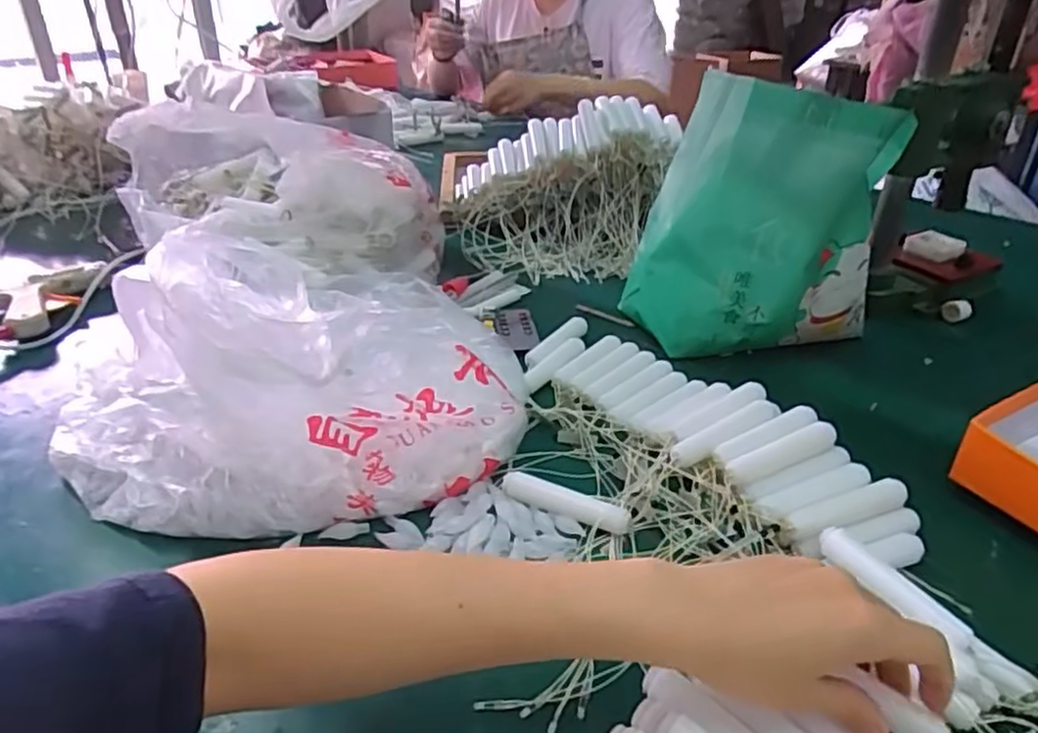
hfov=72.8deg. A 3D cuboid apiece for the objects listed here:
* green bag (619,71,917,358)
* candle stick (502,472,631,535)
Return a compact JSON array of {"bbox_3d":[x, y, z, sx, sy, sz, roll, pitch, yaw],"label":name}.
[{"bbox_3d":[0.213,-0.122,0.634,0.214,0.236,0.104,14,34,18],"label":"green bag"},{"bbox_3d":[0.032,0.093,0.488,0.091,0.012,0.018,13,34,17],"label":"candle stick"}]

